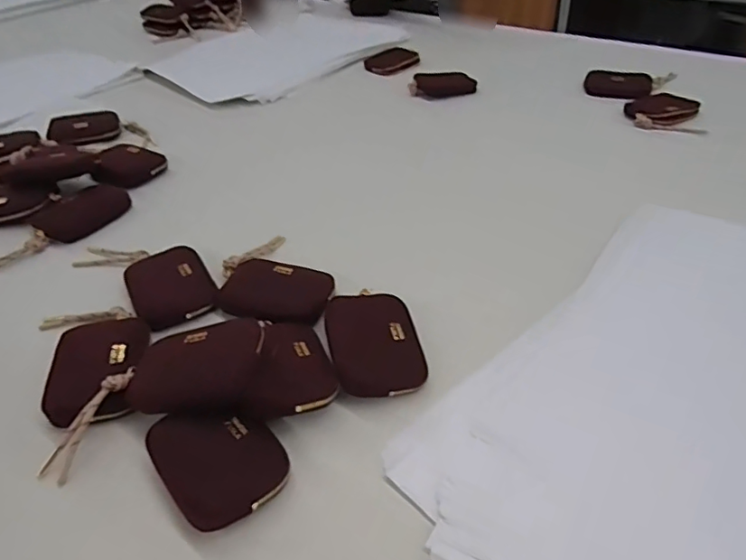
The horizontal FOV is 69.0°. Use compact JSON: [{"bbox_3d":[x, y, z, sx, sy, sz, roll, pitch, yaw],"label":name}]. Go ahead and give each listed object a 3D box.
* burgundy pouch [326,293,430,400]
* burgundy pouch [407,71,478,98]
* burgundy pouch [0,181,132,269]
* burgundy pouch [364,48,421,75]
[{"bbox_3d":[0.000,0.054,0.505,0.081,0.029,0.116,-10,40,-9],"label":"burgundy pouch"},{"bbox_3d":[0.128,-0.363,1.010,0.124,0.032,0.047,-9,40,-7],"label":"burgundy pouch"},{"bbox_3d":[-0.405,-0.065,0.682,0.077,0.025,0.210,23,46,28],"label":"burgundy pouch"},{"bbox_3d":[0.038,-0.457,1.137,0.090,0.019,0.124,23,46,28],"label":"burgundy pouch"}]

